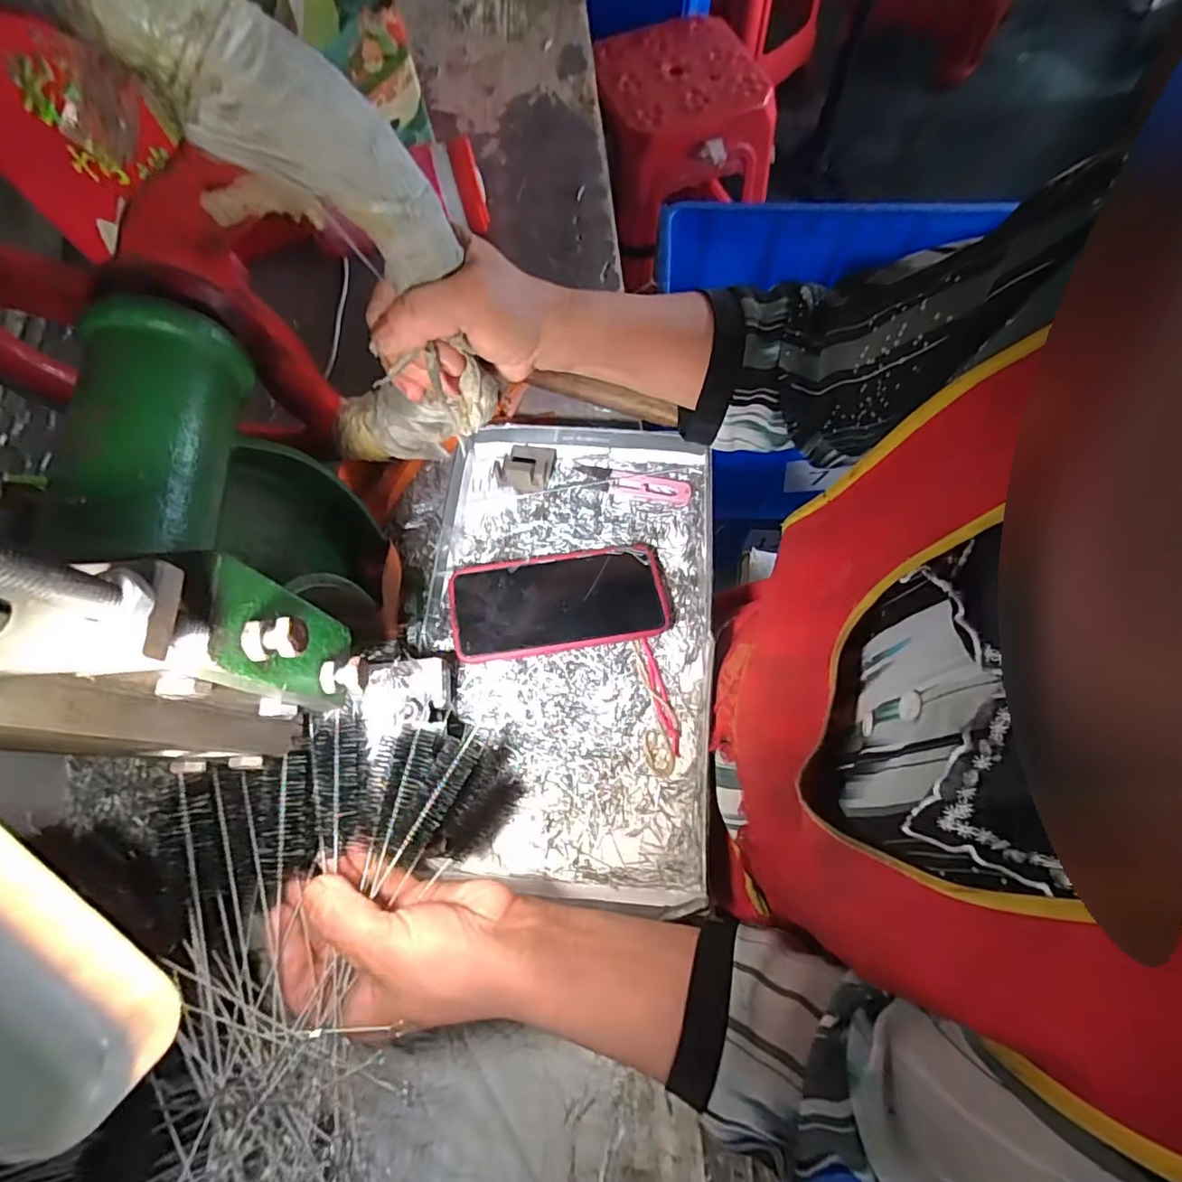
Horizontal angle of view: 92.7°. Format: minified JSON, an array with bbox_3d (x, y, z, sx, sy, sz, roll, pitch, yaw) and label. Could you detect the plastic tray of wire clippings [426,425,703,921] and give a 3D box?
[{"bbox_3d":[-0.016,0.034,0.430,0.210,0.032,0.350,3,70,3],"label":"plastic tray of wire clippings"}]

